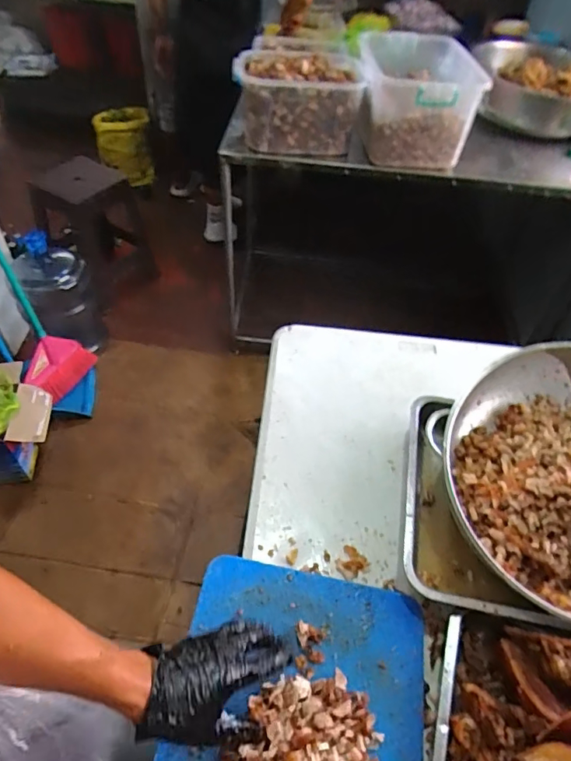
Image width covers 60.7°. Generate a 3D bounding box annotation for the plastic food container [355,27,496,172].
[{"bbox_3d":[0.353,-0.776,1.360,0.294,0.228,0.460,6,50,1],"label":"plastic food container"}]

